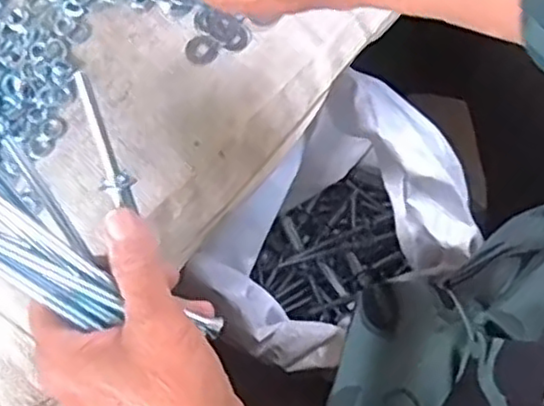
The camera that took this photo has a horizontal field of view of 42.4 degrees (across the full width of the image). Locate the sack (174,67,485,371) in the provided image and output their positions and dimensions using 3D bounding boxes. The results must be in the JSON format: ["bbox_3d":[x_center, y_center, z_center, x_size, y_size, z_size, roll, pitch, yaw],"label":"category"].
[{"bbox_3d":[0.049,0.032,0.563,0.214,0.191,0.150,-39,78,-8],"label":"sack"}]

